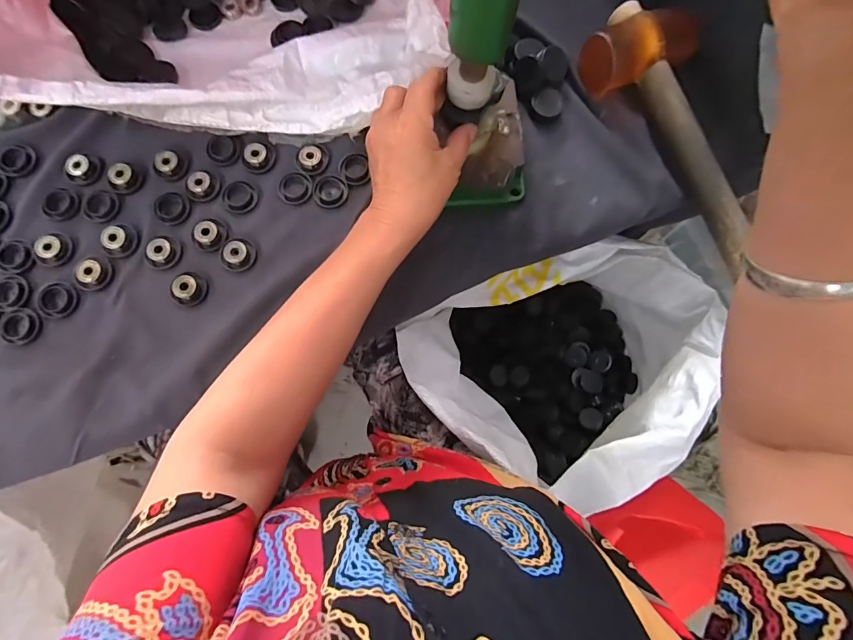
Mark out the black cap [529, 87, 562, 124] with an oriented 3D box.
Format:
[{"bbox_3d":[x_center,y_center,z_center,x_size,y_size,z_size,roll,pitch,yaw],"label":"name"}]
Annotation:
[{"bbox_3d":[0.124,-0.221,0.434,0.032,0.013,0.031,0,79,-2],"label":"black cap"}]

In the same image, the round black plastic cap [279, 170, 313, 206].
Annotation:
[{"bbox_3d":[-0.131,-0.132,0.416,0.033,0.005,0.034,0,79,-2],"label":"round black plastic cap"}]

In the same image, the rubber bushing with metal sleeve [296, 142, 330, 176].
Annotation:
[{"bbox_3d":[-0.113,-0.161,0.415,0.030,0.008,0.029,0,79,-2],"label":"rubber bushing with metal sleeve"}]

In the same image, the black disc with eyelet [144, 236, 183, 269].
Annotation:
[{"bbox_3d":[-0.249,-0.065,0.395,0.026,0.011,0.031,20,78,2],"label":"black disc with eyelet"}]

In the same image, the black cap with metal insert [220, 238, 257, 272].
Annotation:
[{"bbox_3d":[-0.180,-0.062,0.399,0.031,0.009,0.031,0,79,-2],"label":"black cap with metal insert"}]

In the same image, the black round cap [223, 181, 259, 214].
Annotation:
[{"bbox_3d":[-0.184,-0.121,0.413,0.033,0.007,0.031,0,79,-2],"label":"black round cap"}]

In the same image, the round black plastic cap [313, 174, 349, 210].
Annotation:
[{"bbox_3d":[-0.095,-0.128,0.412,0.034,0.010,0.032,0,79,-2],"label":"round black plastic cap"}]

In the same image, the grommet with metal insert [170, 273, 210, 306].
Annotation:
[{"bbox_3d":[-0.221,-0.030,0.390,0.030,0.009,0.031,22,79,2],"label":"grommet with metal insert"}]

